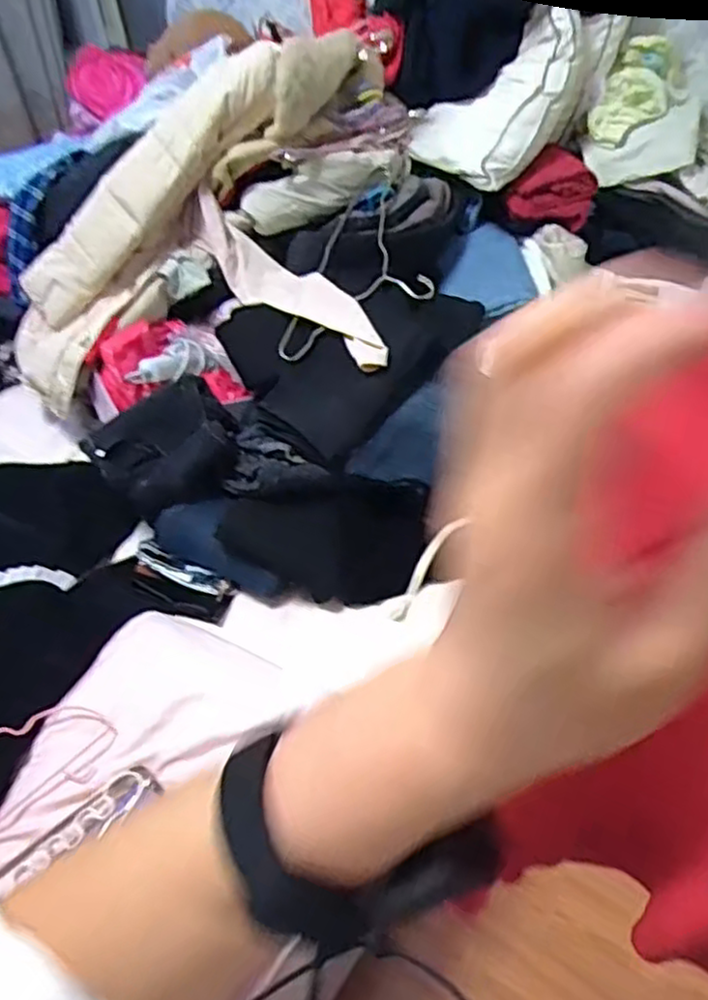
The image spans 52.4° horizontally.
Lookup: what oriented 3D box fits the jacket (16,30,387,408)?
[{"bbox_3d":[-0.268,-0.571,1.282,0.714,0.226,0.271,-42,52,10],"label":"jacket"}]

